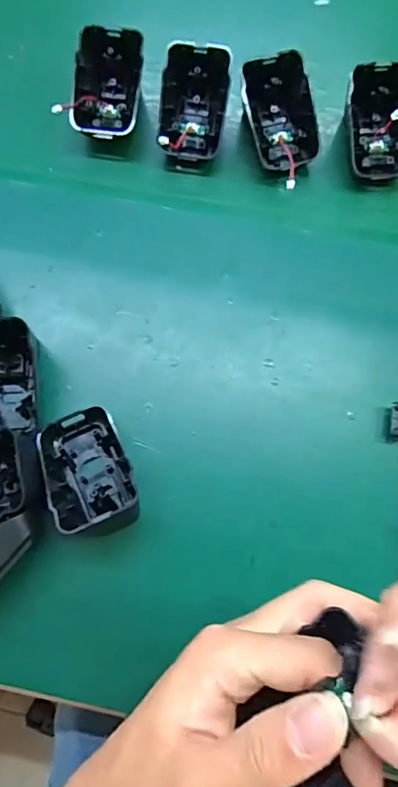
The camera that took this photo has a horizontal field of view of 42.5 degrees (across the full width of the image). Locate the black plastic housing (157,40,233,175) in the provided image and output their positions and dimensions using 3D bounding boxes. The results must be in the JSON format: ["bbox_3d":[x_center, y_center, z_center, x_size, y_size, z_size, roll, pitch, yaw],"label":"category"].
[{"bbox_3d":[-0.003,-0.191,0.345,0.046,0.024,0.075,8,103,-1],"label":"black plastic housing"}]

